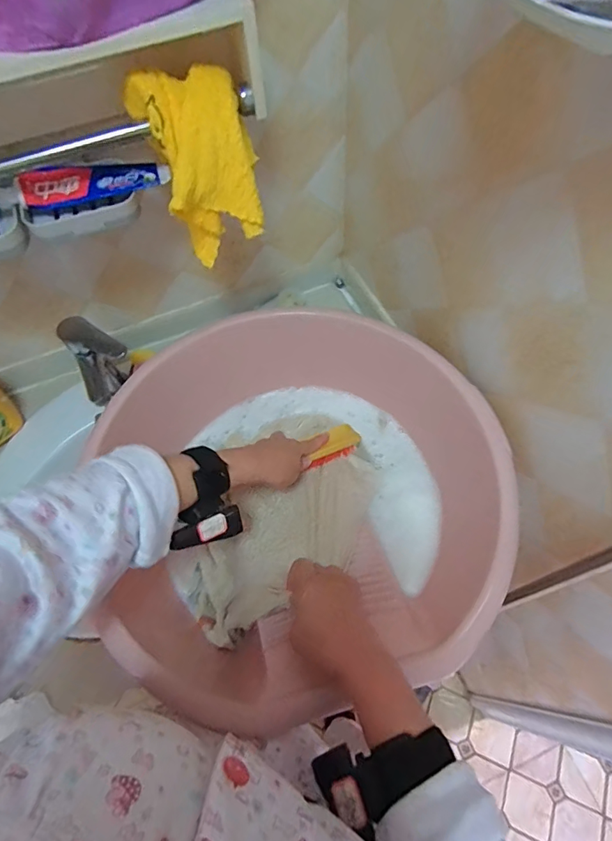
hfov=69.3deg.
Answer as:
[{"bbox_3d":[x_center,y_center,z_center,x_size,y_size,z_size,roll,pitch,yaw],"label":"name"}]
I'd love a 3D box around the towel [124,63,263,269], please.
[{"bbox_3d":[-0.115,-0.270,0.488,0.112,0.160,0.094,-17,62,-6],"label":"towel"}]

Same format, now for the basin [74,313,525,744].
[{"bbox_3d":[-0.008,0.094,0.535,0.424,0.133,0.439,-32,64,-13],"label":"basin"}]

